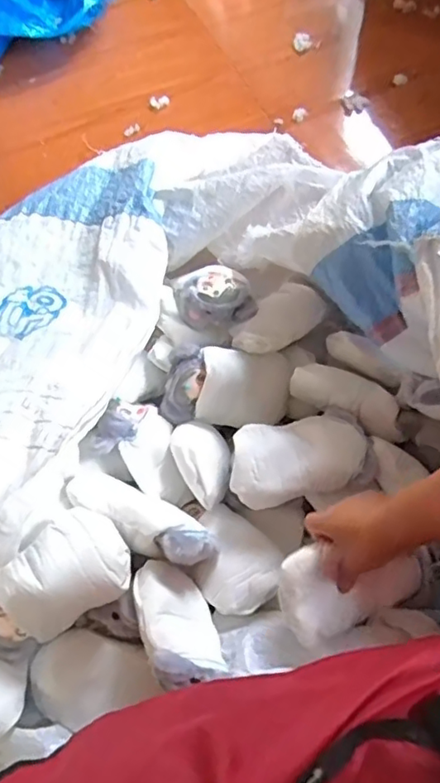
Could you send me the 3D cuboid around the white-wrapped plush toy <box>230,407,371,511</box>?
[{"bbox_3d":[0.101,0.089,0.762,0.183,0.056,0.108,-14,63,-4],"label":"white-wrapped plush toy"}]

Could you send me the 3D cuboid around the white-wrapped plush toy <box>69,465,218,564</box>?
[{"bbox_3d":[-0.103,0.156,0.717,0.199,0.093,0.070,27,68,16],"label":"white-wrapped plush toy"}]

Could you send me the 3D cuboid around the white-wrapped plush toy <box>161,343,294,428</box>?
[{"bbox_3d":[0.010,-0.008,0.827,0.181,0.082,0.096,0,63,4],"label":"white-wrapped plush toy"}]

